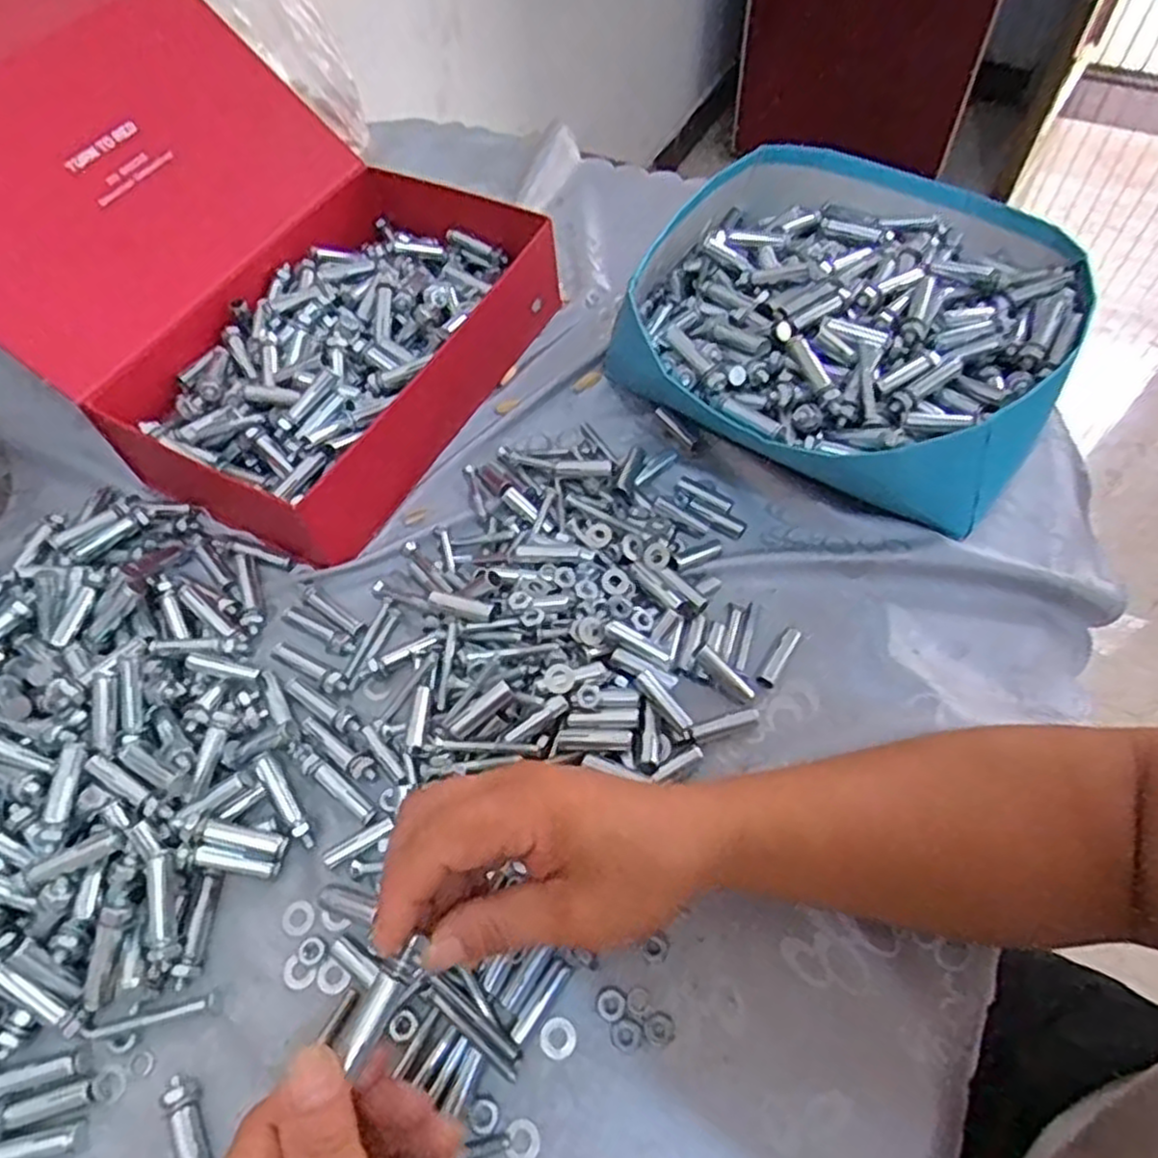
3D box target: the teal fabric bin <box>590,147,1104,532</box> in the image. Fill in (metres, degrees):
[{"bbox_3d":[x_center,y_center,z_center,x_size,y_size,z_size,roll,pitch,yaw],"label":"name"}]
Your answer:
[{"bbox_3d":[0.177,-0.177,0.530,0.272,0.089,0.274,21,62,15],"label":"teal fabric bin"}]

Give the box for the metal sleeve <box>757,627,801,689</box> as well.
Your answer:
[{"bbox_3d":[0.119,0.045,0.446,0.011,0.013,0.043,27,63,18],"label":"metal sleeve"}]

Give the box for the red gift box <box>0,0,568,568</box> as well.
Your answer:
[{"bbox_3d":[-0.236,-0.232,0.518,0.337,0.192,0.299,25,63,16],"label":"red gift box"}]

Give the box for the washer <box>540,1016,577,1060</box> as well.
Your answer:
[{"bbox_3d":[-0.010,0.213,0.352,0.017,0.004,0.017,-1,59,2],"label":"washer"}]

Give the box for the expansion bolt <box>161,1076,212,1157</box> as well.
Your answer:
[{"bbox_3d":[-0.171,0.248,0.335,0.013,0.013,0.052,-26,61,-13],"label":"expansion bolt"}]

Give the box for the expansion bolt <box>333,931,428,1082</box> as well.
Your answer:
[{"bbox_3d":[-0.073,0.158,0.287,0.012,0.010,0.047,27,70,17],"label":"expansion bolt"}]

